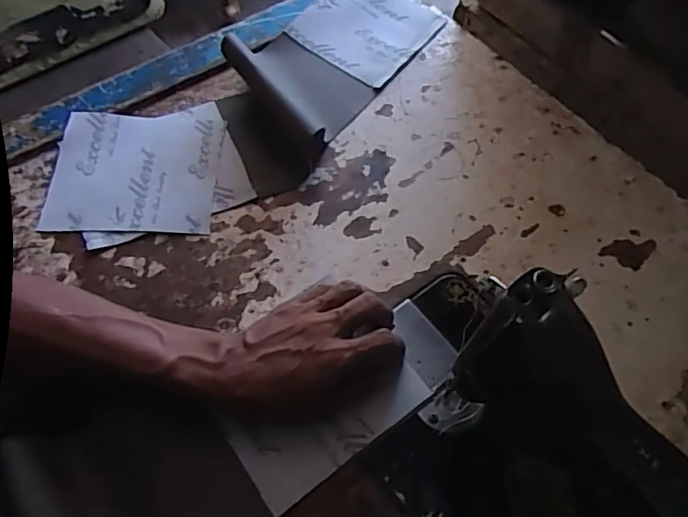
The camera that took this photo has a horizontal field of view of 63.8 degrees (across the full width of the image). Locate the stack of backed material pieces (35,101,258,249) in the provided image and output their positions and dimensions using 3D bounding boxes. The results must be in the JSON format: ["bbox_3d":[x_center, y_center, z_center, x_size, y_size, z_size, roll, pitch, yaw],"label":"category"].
[{"bbox_3d":[-0.199,-0.088,0.557,0.189,0.008,0.157,-9,62,-9],"label":"stack of backed material pieces"}]

